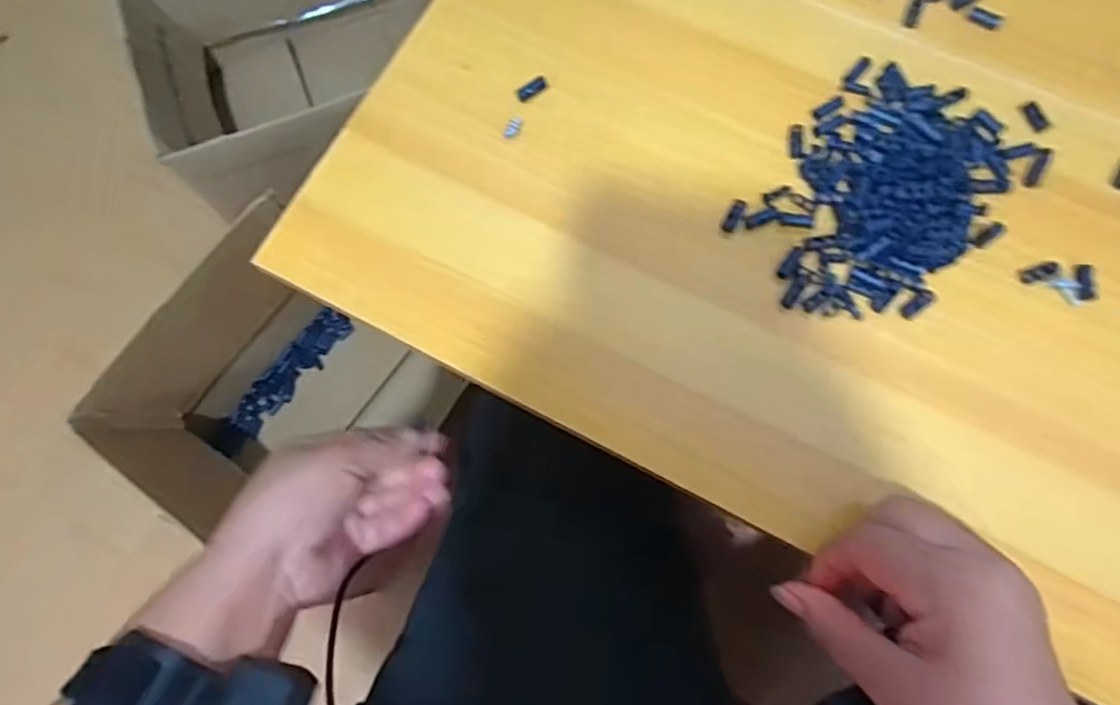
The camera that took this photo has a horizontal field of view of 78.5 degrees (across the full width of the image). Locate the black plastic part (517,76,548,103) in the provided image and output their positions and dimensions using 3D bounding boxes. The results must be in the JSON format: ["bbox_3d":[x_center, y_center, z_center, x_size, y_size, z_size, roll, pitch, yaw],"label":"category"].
[{"bbox_3d":[-0.016,-0.152,0.395,0.019,0.007,0.006,-31,77,-7],"label":"black plastic part"}]

